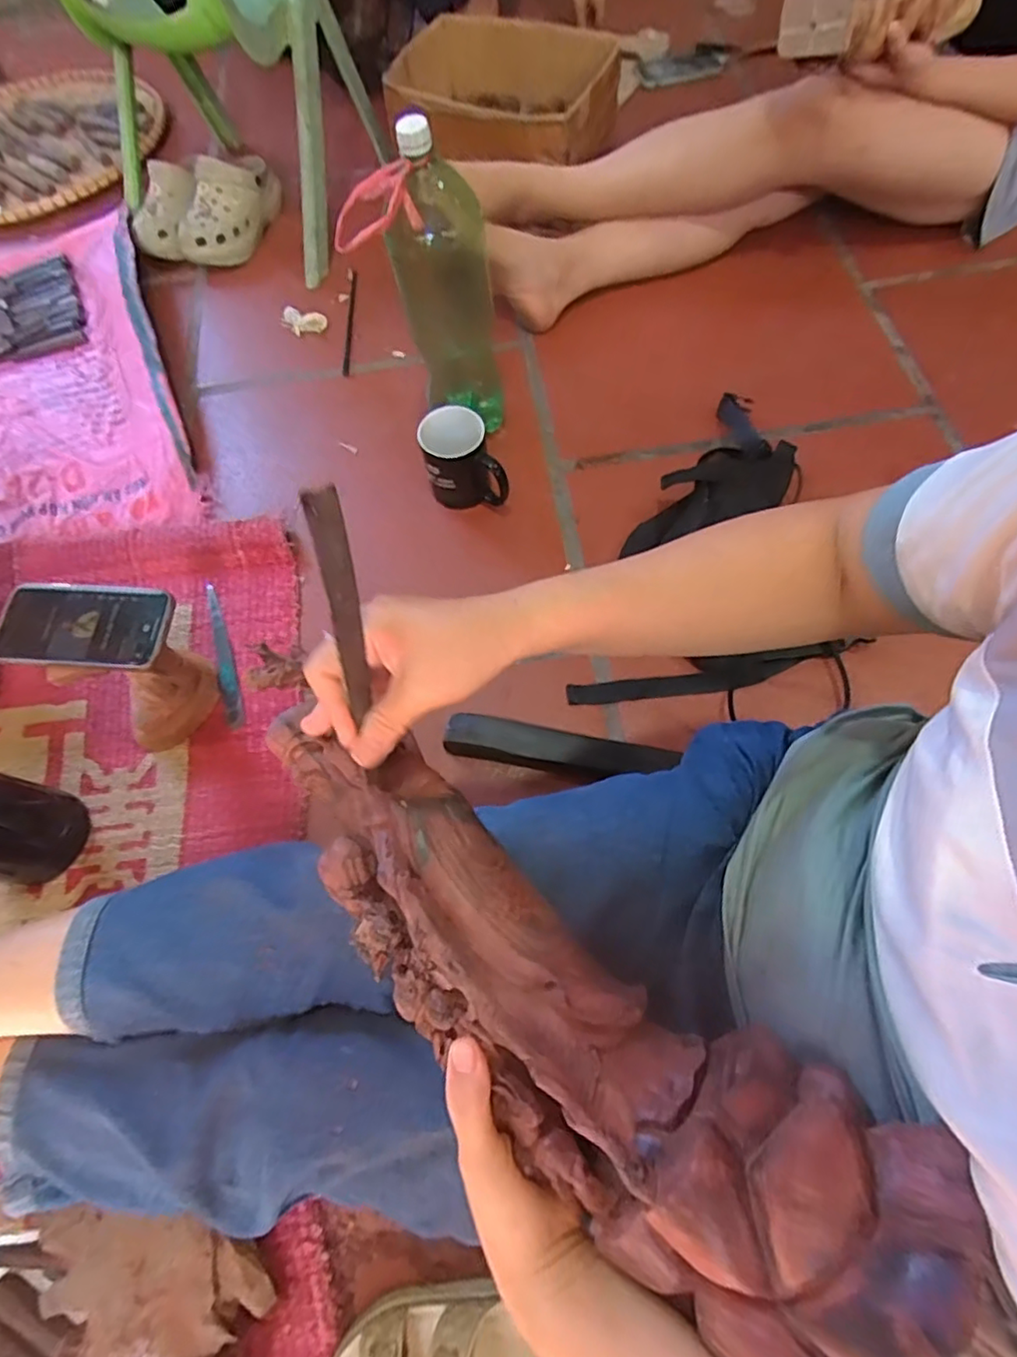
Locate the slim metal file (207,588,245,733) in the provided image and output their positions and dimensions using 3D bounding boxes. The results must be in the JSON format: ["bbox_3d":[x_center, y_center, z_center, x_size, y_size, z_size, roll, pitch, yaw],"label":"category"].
[{"bbox_3d":[-0.343,-0.028,0.719,0.020,0.010,0.195,-17,67,-17],"label":"slim metal file"}]

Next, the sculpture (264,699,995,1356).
[{"bbox_3d":[0.005,0.153,0.317,0.386,0.078,0.115,33,71,27],"label":"sculpture"}]

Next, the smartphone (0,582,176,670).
[{"bbox_3d":[-0.379,-0.047,0.536,0.143,0.014,0.078,3,67,5],"label":"smartphone"}]

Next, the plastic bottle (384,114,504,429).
[{"bbox_3d":[-0.066,-0.424,0.694,0.109,0.332,0.105,-6,67,-1],"label":"plastic bottle"}]

